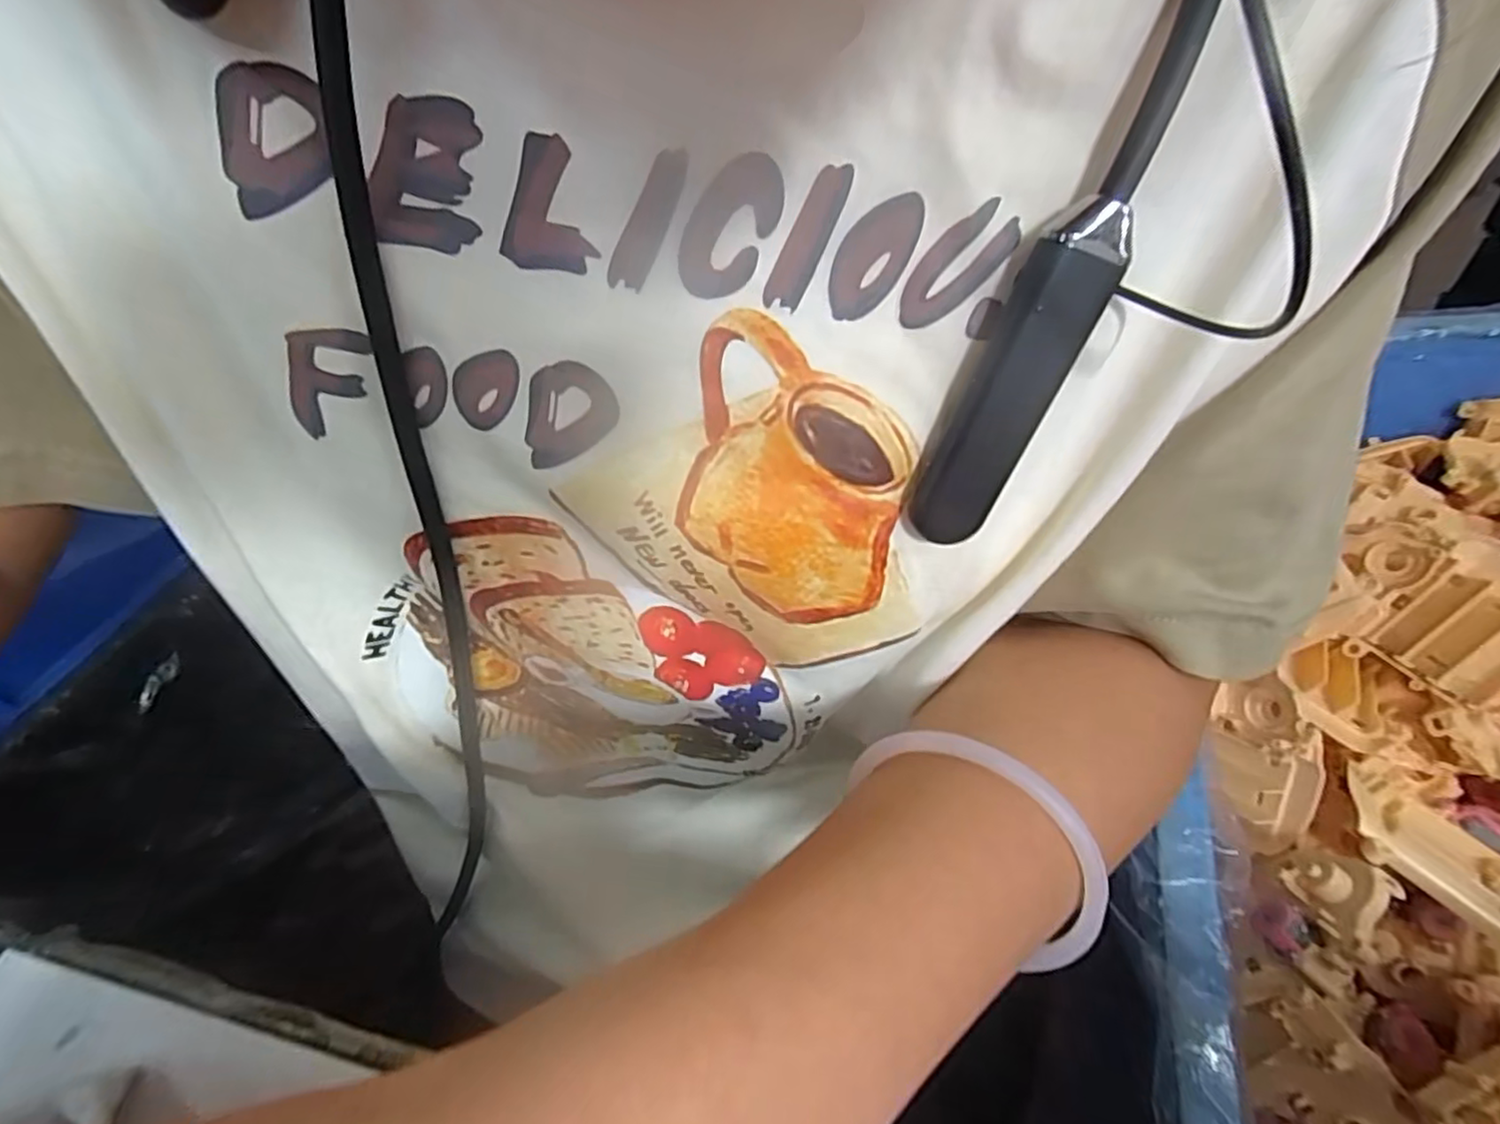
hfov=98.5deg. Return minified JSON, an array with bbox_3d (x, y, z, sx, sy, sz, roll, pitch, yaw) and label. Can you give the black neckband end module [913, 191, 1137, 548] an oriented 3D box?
[{"bbox_3d":[0.054,-0.036,0.135,0.013,0.071,0.013,2,32,-34],"label":"black neckband end module"}]

